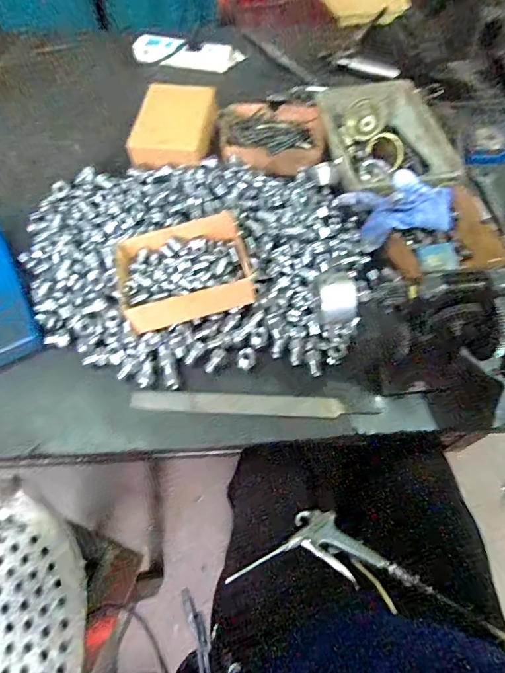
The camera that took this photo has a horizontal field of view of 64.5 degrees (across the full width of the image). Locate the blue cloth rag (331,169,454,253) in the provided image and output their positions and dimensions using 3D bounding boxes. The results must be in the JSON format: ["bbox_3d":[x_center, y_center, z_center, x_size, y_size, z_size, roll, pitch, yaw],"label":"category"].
[{"bbox_3d":[0.218,-0.183,0.576,0.167,0.074,0.073,-5,61,-3],"label":"blue cloth rag"}]

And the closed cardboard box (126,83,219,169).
[{"bbox_3d":[-0.132,-0.360,0.681,0.122,0.036,0.171,9,61,5],"label":"closed cardboard box"}]

